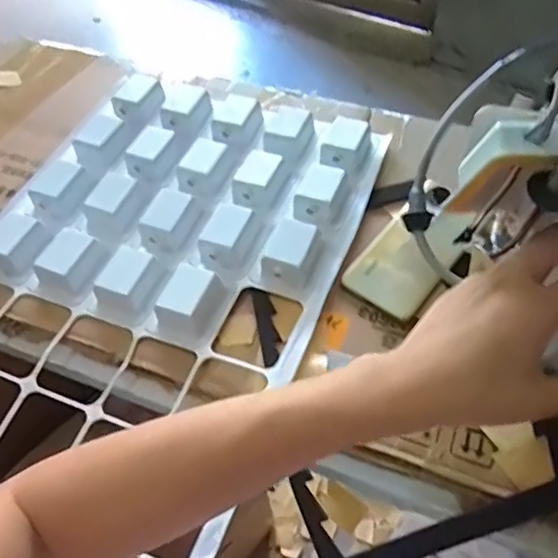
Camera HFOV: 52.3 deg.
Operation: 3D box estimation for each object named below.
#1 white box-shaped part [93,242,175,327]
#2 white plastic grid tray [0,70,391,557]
[{"bbox_3d":[-0.139,0.009,0.543,0.057,0.035,0.069,15,55,14],"label":"white box-shaped part"},{"bbox_3d":[-0.124,-0.031,0.556,0.354,0.027,0.477,17,56,16],"label":"white plastic grid tray"}]

